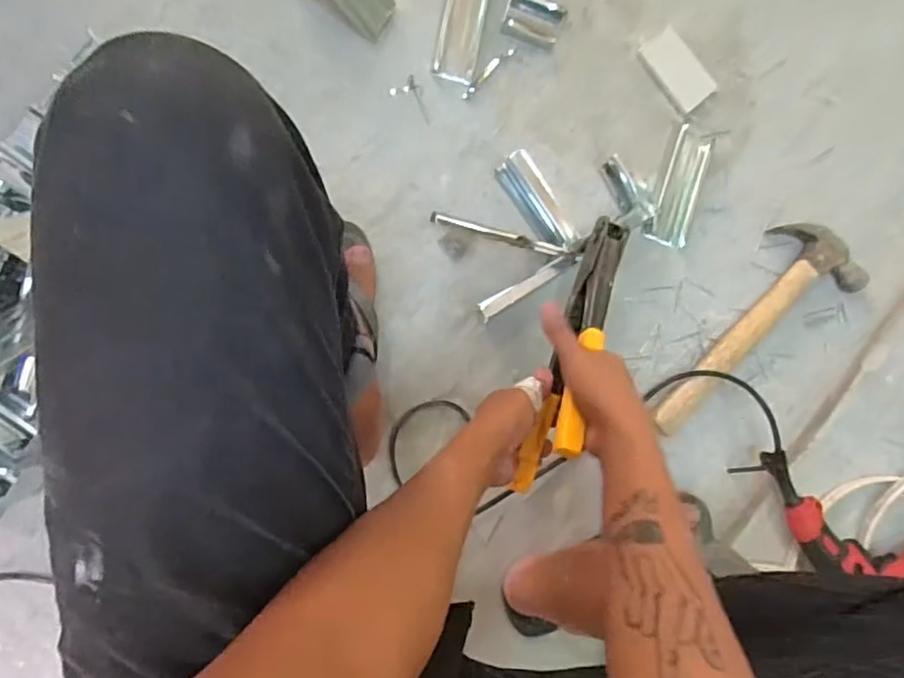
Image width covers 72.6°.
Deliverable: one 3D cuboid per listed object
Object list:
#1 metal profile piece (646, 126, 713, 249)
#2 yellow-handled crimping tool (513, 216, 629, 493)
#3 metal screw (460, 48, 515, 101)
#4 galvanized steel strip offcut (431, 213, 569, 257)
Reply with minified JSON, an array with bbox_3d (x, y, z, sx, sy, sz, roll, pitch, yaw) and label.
[{"bbox_3d":[0.272,-0.180,0.732,0.050,0.019,0.135,17,86,-7],"label":"metal profile piece"},{"bbox_3d":[0.116,0.007,0.562,0.031,0.090,0.267,19,77,-2],"label":"yellow-handled crimping tool"},{"bbox_3d":[0.041,-0.308,0.715,0.080,0.010,0.012,-44,95,-7],"label":"metal screw"},{"bbox_3d":[0.050,-0.110,0.650,0.146,0.021,0.013,17,86,-7],"label":"galvanized steel strip offcut"}]

